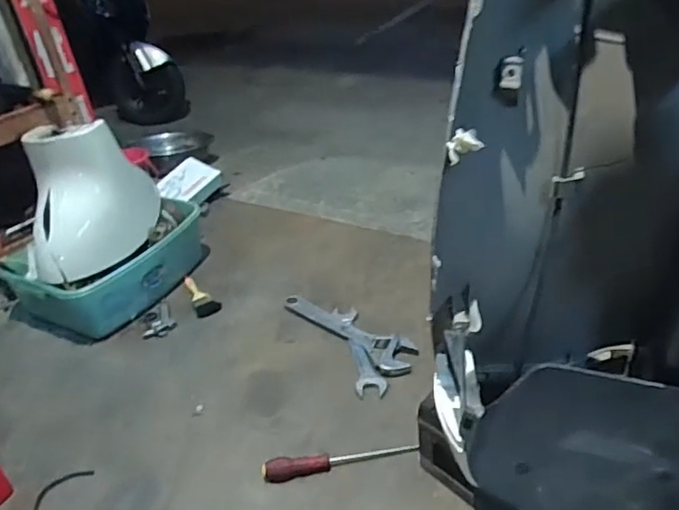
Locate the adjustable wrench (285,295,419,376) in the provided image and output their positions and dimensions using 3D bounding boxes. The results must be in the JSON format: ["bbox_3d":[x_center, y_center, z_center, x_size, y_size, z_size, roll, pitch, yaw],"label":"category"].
[{"bbox_3d":[0.008,0.159,1.236,0.374,0.022,0.084,24,44,38],"label":"adjustable wrench"}]

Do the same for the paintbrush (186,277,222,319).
[{"bbox_3d":[-0.354,0.098,1.407,0.060,0.013,0.174,-23,36,-23],"label":"paintbrush"}]

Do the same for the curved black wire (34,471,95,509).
[{"bbox_3d":[-0.476,0.421,0.954,0.092,0.010,0.125,-9,33,-5],"label":"curved black wire"}]

